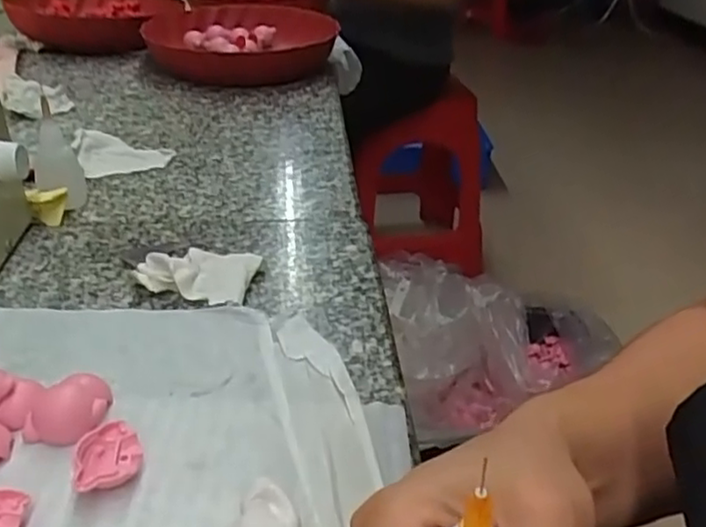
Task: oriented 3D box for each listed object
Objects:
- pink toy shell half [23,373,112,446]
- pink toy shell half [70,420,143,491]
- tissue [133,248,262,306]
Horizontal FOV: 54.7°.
[{"bbox_3d":[-0.137,0.067,0.326,0.039,0.021,0.030,-12,34,-21],"label":"pink toy shell half"},{"bbox_3d":[-0.108,0.087,0.301,0.028,0.017,0.029,2,31,-1],"label":"pink toy shell half"},{"bbox_3d":[-0.099,0.005,0.431,0.071,0.018,0.046,6,32,6],"label":"tissue"}]

